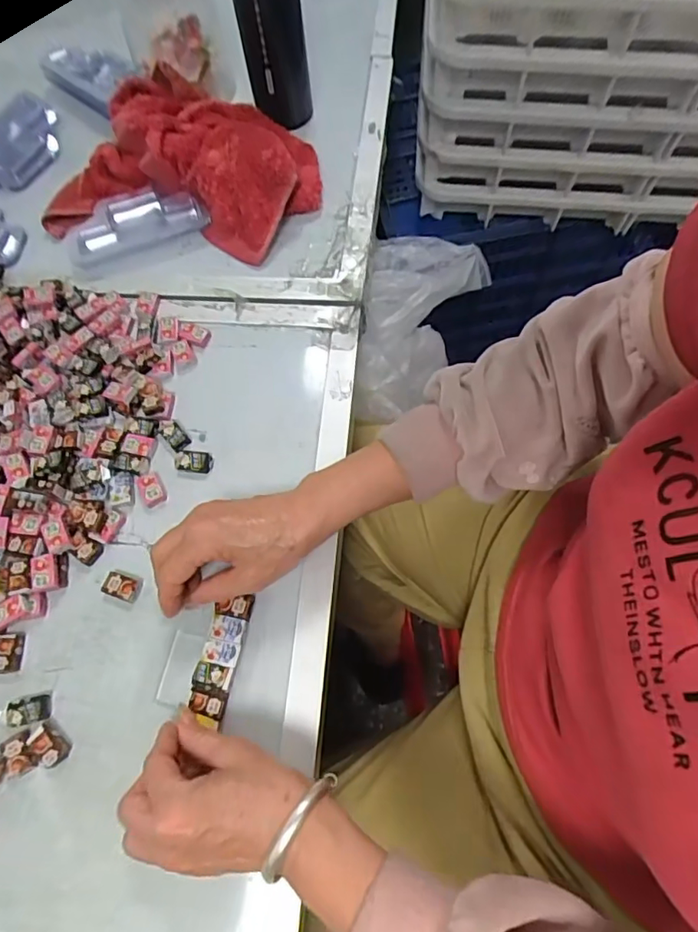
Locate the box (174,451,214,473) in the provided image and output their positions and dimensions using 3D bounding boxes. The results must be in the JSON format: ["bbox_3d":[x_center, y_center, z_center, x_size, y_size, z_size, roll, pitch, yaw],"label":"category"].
[{"bbox_3d":[-0.129,-0.003,0.448,0.031,0.009,0.017,3,67,4],"label":"box"}]

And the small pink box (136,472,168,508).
[{"bbox_3d":[-0.161,0.018,0.439,0.019,0.006,0.027,-28,68,-9],"label":"small pink box"}]

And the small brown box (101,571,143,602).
[{"bbox_3d":[-0.174,0.091,0.411,0.030,0.007,0.018,15,68,9],"label":"small brown box"}]

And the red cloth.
[{"bbox_3d":[-0.159,-0.309,0.545,0.263,0.060,0.187,9,67,7],"label":"red cloth"}]

